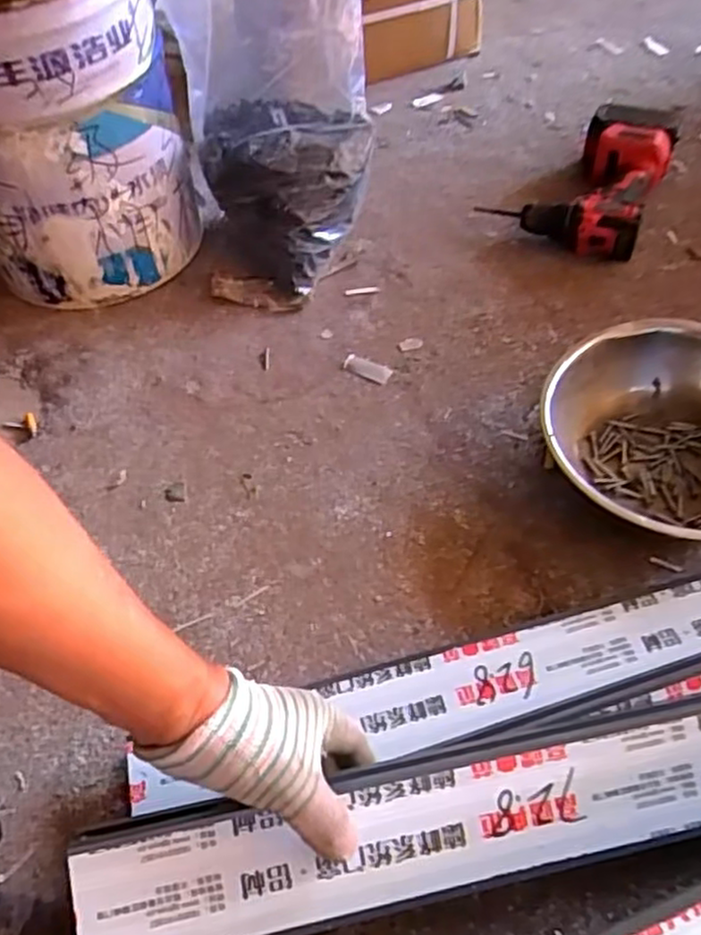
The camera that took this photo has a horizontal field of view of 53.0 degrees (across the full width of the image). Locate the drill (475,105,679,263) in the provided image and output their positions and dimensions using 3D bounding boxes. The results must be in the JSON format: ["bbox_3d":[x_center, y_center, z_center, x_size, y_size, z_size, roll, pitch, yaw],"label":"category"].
[{"bbox_3d":[0.307,-0.379,0.915,0.179,0.079,0.232,21,58,19],"label":"drill"}]

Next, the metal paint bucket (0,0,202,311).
[{"bbox_3d":[-0.323,-0.408,0.801,0.325,0.374,0.259,-18,53,-10],"label":"metal paint bucket"}]

